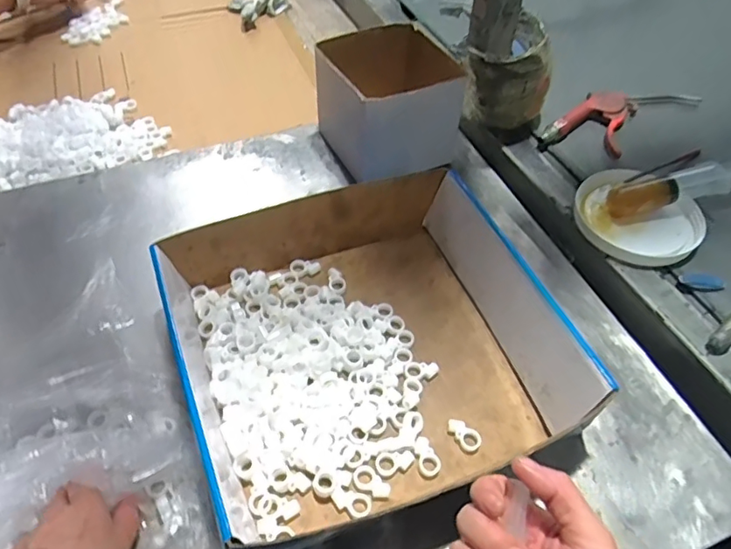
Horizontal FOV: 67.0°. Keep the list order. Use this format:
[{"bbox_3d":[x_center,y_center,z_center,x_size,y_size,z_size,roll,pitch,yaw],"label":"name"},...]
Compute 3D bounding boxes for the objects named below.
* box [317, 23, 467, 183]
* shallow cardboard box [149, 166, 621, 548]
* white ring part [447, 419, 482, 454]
[{"bbox_3d":[0.035,-0.204,0.650,0.150,0.110,0.140,-22,55,-18],"label":"box"},{"bbox_3d":[-0.002,0.050,0.474,0.303,0.072,0.281,-17,54,-15],"label":"shallow cardboard box"},{"bbox_3d":[0.080,0.130,0.450,0.019,0.008,0.030,-35,60,-25],"label":"white ring part"}]

